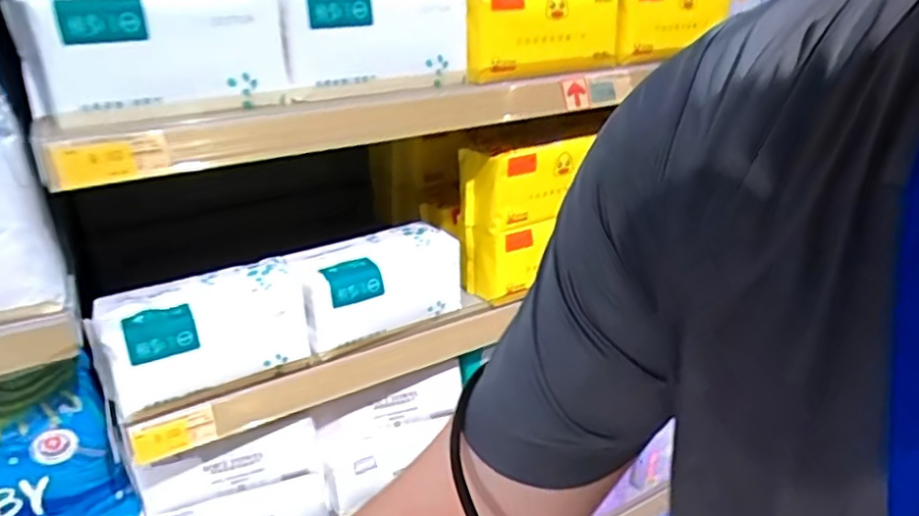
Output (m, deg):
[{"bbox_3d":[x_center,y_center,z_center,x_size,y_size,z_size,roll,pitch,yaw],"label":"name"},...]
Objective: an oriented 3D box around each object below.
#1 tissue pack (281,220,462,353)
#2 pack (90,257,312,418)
[{"bbox_3d":[-0.103,0.029,0.805,0.203,0.087,0.103,-15,30,-29],"label":"tissue pack"},{"bbox_3d":[-0.277,0.077,0.706,0.205,0.089,0.098,-14,30,-27],"label":"pack"}]

